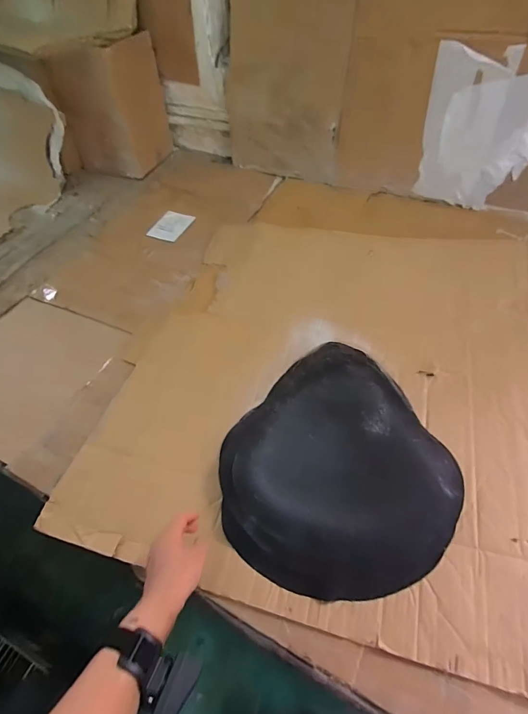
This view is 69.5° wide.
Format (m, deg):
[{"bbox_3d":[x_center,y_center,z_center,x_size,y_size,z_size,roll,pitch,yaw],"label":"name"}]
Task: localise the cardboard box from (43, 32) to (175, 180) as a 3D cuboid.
[{"bbox_3d":[-0.503,-0.841,1.304,0.256,0.360,0.264,8,52,12],"label":"cardboard box"}]

